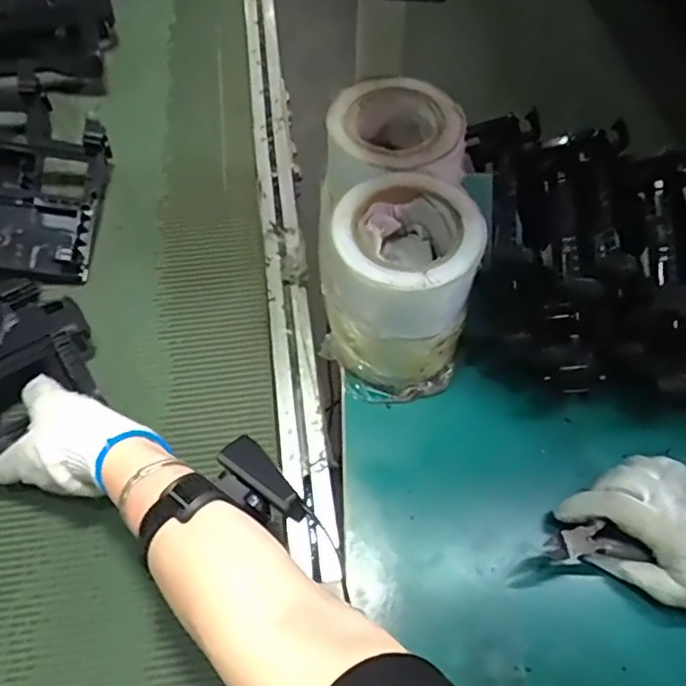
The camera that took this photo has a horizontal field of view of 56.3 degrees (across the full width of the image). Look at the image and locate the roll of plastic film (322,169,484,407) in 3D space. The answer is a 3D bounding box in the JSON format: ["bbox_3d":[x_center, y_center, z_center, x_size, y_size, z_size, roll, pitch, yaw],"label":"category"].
[{"bbox_3d":[0.050,-0.040,0.543,0.120,0.157,0.120,8,60,5],"label":"roll of plastic film"}]

